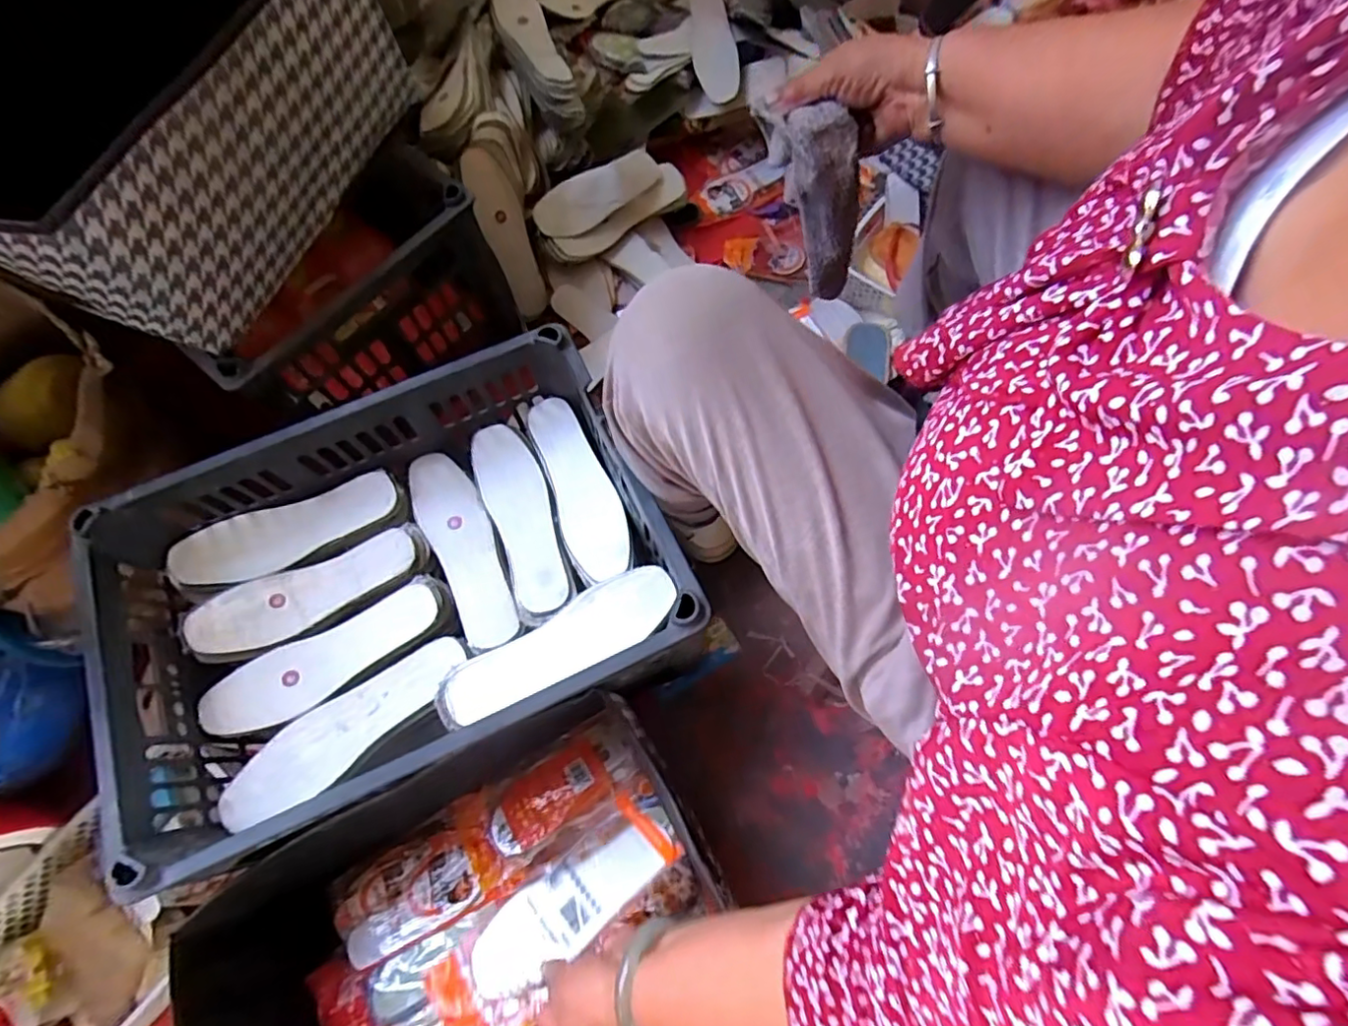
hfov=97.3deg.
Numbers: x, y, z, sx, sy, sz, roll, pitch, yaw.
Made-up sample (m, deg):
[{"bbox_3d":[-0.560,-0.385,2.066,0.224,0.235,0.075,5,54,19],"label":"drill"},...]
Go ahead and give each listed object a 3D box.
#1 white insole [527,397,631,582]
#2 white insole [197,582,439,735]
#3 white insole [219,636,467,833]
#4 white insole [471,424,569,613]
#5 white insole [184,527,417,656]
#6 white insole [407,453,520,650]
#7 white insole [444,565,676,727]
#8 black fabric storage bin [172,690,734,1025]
[{"bbox_3d":[-0.101,-0.032,0.643,0.067,0.022,0.209,-18,70,-5],"label":"white insole"},{"bbox_3d":[-0.344,0.145,0.587,0.223,0.021,0.067,-27,71,-8],"label":"white insole"},{"bbox_3d":[-0.307,0.205,0.566,0.235,0.029,0.073,-32,71,-10],"label":"white insole"},{"bbox_3d":[-0.165,0.001,0.637,0.064,0.015,0.212,-19,70,-5],"label":"white insole"},{"bbox_3d":[-0.375,0.081,0.608,0.217,0.016,0.066,-21,76,-10],"label":"white insole"},{"bbox_3d":[-0.228,0.034,0.644,0.066,0.012,0.232,-28,71,-8],"label":"white insole"},{"bbox_3d":[-0.100,0.115,0.537,0.215,0.012,0.063,-24,70,-10],"label":"white insole"},{"bbox_3d":[-0.179,0.418,0.562,0.435,0.196,0.311,-26,71,-8],"label":"black fabric storage bin"}]

